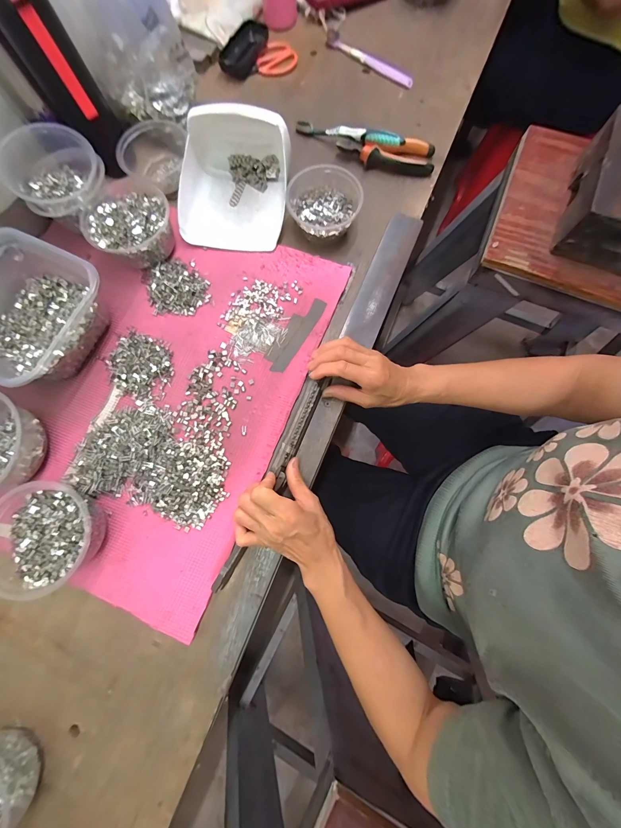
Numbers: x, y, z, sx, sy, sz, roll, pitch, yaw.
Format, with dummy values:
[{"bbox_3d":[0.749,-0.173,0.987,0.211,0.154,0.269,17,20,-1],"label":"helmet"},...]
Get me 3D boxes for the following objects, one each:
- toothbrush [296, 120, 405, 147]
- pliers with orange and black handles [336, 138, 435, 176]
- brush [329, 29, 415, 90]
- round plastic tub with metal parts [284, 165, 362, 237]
[{"bbox_3d":[0.058,-0.445,0.484,0.183,0.018,0.011,24,79,17],"label":"toothbrush"},{"bbox_3d":[0.120,-0.413,0.484,0.149,0.030,0.048,7,79,0],"label":"pliers with orange and black handles"},{"bbox_3d":[0.101,-0.636,0.540,0.190,0.008,0.017,41,81,7],"label":"brush"},{"bbox_3d":[0.019,-0.301,0.446,0.103,0.048,0.094,0,79,-1],"label":"round plastic tub with metal parts"}]

